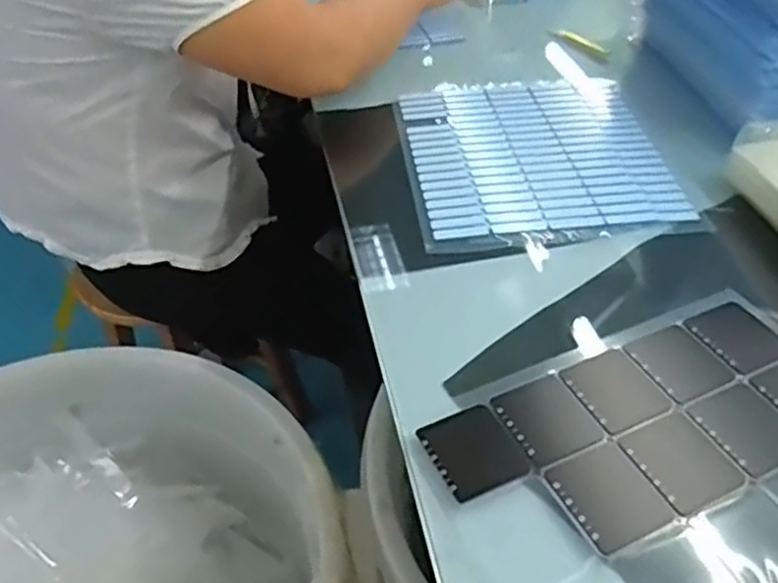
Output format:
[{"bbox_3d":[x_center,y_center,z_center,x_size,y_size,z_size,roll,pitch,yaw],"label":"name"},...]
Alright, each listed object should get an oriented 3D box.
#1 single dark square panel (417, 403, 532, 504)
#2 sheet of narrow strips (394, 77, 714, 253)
[{"bbox_3d":[0.050,0.094,0.404,0.049,0.004,0.058,-18,45,-18],"label":"single dark square panel"},{"bbox_3d":[0.135,-0.138,0.659,0.239,0.010,0.280,-3,42,-2],"label":"sheet of narrow strips"}]

